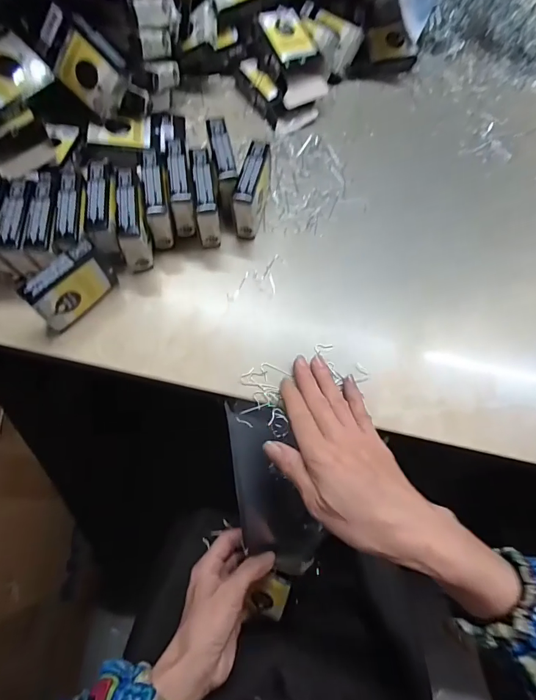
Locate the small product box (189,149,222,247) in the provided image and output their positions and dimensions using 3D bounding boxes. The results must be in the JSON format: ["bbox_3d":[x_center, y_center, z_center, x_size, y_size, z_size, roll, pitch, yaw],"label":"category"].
[{"bbox_3d":[-0.058,-0.140,0.378,0.019,0.065,0.066,-6,70,-5],"label":"small product box"}]

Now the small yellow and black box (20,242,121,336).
[{"bbox_3d":[-0.168,-0.051,0.339,0.020,0.060,0.072,38,72,11],"label":"small yellow and black box"}]

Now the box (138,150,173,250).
[{"bbox_3d":[-0.103,-0.140,0.377,0.022,0.057,0.073,-10,70,-6],"label":"box"}]

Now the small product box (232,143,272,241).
[{"bbox_3d":[-0.014,-0.154,0.384,0.022,0.058,0.074,12,69,2],"label":"small product box"}]

